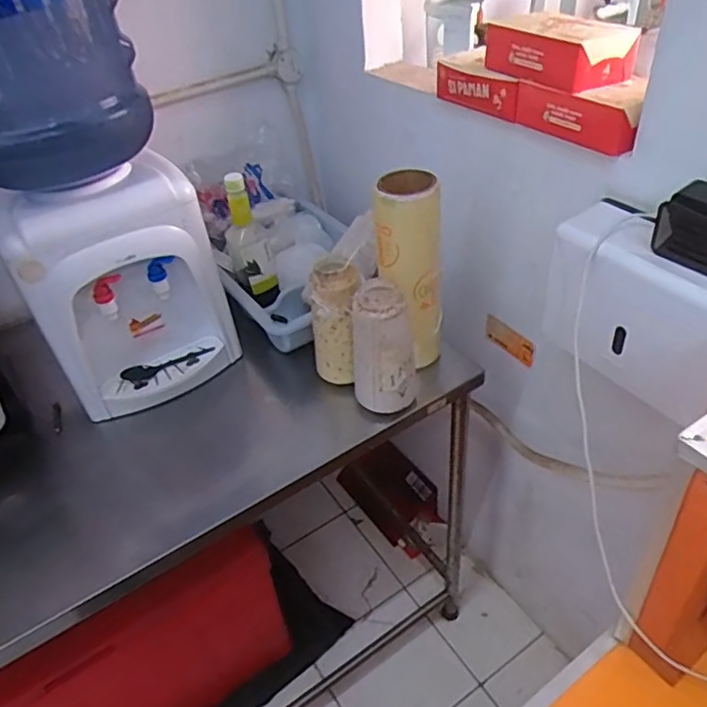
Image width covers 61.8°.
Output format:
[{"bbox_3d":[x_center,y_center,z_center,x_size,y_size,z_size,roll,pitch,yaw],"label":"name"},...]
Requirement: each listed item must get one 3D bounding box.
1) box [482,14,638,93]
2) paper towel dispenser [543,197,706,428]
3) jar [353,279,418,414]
[{"bbox_3d":[0.278,-0.417,0.815,0.113,0.074,0.183,-27,45,-23],"label":"box"},{"bbox_3d":[0.362,-0.054,0.728,0.112,0.176,0.263,-25,44,-21],"label":"paper towel dispenser"},{"bbox_3d":[0.044,-0.014,0.877,0.095,0.193,0.095,-4,41,2],"label":"jar"}]

